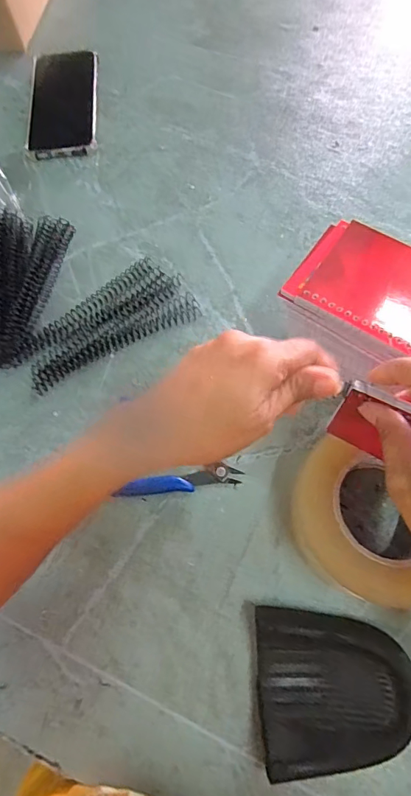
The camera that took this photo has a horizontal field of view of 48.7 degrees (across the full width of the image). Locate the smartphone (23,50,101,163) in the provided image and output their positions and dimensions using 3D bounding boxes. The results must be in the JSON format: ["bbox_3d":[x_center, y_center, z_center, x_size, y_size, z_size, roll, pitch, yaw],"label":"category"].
[{"bbox_3d":[-0.170,-0.358,0.542,0.081,0.009,0.167,-5,67,-1],"label":"smartphone"}]

